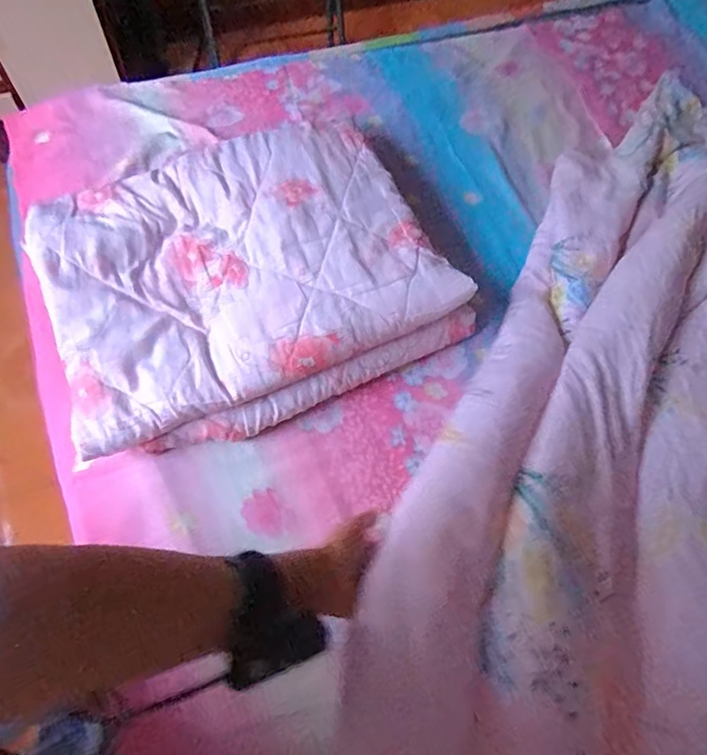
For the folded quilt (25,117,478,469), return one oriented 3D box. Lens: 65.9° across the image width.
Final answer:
[{"bbox_3d":[-0.165,-0.156,0.807,0.530,0.111,0.437,-25,69,-14],"label":"folded quilt"}]

